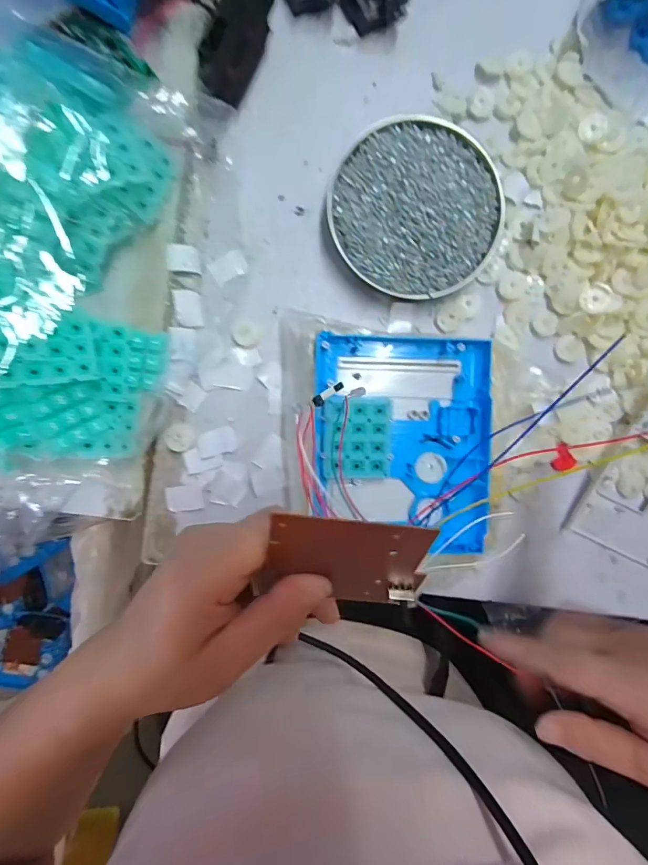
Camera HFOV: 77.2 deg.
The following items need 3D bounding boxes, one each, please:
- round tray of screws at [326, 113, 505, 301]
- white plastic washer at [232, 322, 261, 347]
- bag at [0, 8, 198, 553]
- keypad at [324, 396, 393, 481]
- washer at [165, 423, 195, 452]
[{"bbox_3d":[0.073,-0.176,0.324,0.133,0.030,0.133,0,92,-4],"label":"round tray of screws"},{"bbox_3d":[-0.063,-0.081,0.332,0.022,0.004,0.020,-4,93,-4],"label":"white plastic washer"},{"bbox_3d":[-0.201,-0.113,0.278,0.193,0.091,0.299,8,92,-4],"label":"bag"},{"bbox_3d":[0.026,0.005,0.306,0.050,0.013,0.060,-1,92,-4],"label":"keypad"},{"bbox_3d":[-0.118,0.004,0.331,0.023,0.004,0.022,6,92,-4],"label":"washer"}]

